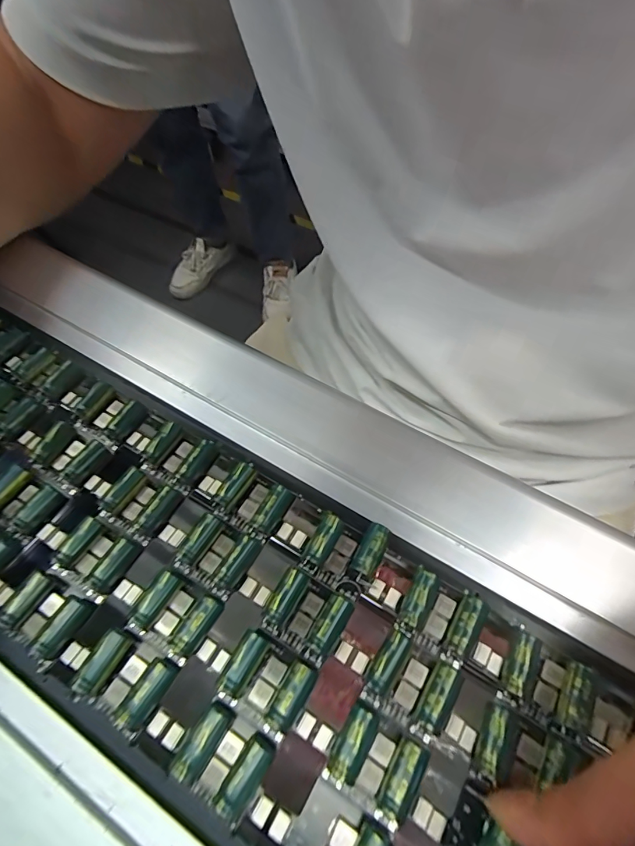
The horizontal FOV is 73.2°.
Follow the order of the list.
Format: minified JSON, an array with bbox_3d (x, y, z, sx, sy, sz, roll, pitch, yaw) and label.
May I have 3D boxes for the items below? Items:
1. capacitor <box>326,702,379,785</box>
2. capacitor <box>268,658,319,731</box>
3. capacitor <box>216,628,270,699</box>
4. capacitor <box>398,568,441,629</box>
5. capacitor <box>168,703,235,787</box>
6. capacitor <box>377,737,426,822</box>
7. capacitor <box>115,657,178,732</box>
[{"bbox_3d":[0.011,0.104,0.139,0.010,0.010,0.021,31,66,16],"label":"capacitor"},{"bbox_3d":[-0.008,0.092,0.145,0.009,0.006,0.020,28,65,15],"label":"capacitor"},{"bbox_3d":[-0.025,0.084,0.150,0.009,0.006,0.020,27,64,14],"label":"capacitor"},{"bbox_3d":[0.038,0.066,0.161,0.009,0.008,0.020,30,65,16],"label":"capacitor"},{"bbox_3d":[-0.037,0.103,0.138,0.009,0.007,0.022,28,65,15],"label":"capacitor"},{"bbox_3d":[0.027,0.112,0.135,0.009,0.011,0.020,29,65,15],"label":"capacitor"},{"bbox_3d":[-0.057,0.091,0.145,0.009,0.007,0.022,26,64,14],"label":"capacitor"}]

